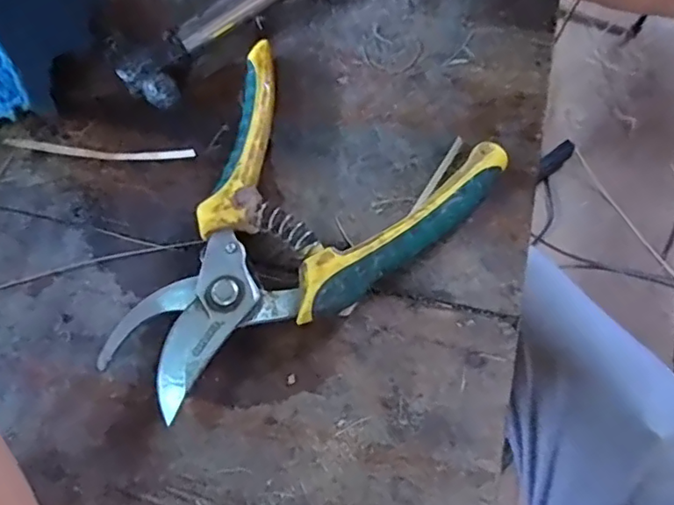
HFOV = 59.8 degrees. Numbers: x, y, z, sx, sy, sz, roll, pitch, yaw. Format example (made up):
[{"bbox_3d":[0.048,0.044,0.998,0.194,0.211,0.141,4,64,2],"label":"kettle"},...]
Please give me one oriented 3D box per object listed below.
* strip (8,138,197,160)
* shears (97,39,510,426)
[{"bbox_3d":[-0.115,-0.051,0.292,0.094,0.011,0.005,5,69,4],"label":"strip"},{"bbox_3d":[-0.032,-0.025,0.272,0.184,0.020,0.127,-36,72,-11],"label":"shears"}]

